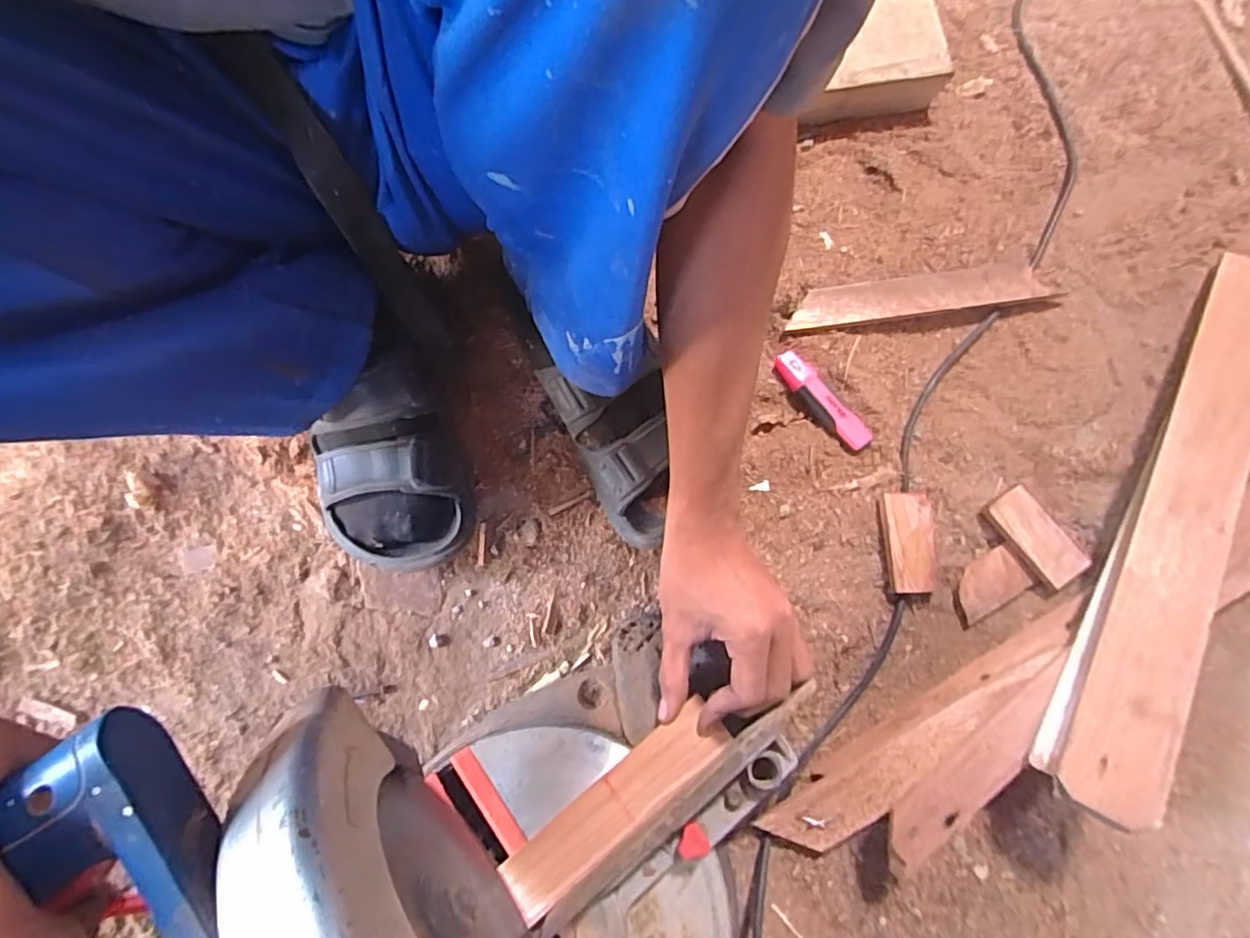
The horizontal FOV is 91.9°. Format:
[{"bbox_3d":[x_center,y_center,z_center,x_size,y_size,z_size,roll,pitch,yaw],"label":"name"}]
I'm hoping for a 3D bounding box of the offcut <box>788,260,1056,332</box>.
[{"bbox_3d":[0.260,-0.155,0.541,0.234,0.016,0.043,-10,73,-3],"label":"offcut"}]

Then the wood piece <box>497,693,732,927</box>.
[{"bbox_3d":[-0.005,0.209,0.375,0.156,0.019,0.036,-36,76,-11],"label":"wood piece"}]

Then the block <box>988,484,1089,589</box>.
[{"bbox_3d":[0.321,0.053,0.473,0.037,0.020,0.076,-32,76,-9],"label":"block"}]

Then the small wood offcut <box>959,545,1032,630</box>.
[{"bbox_3d":[0.278,0.090,0.465,0.060,0.009,0.036,-31,75,-9],"label":"small wood offcut"}]

